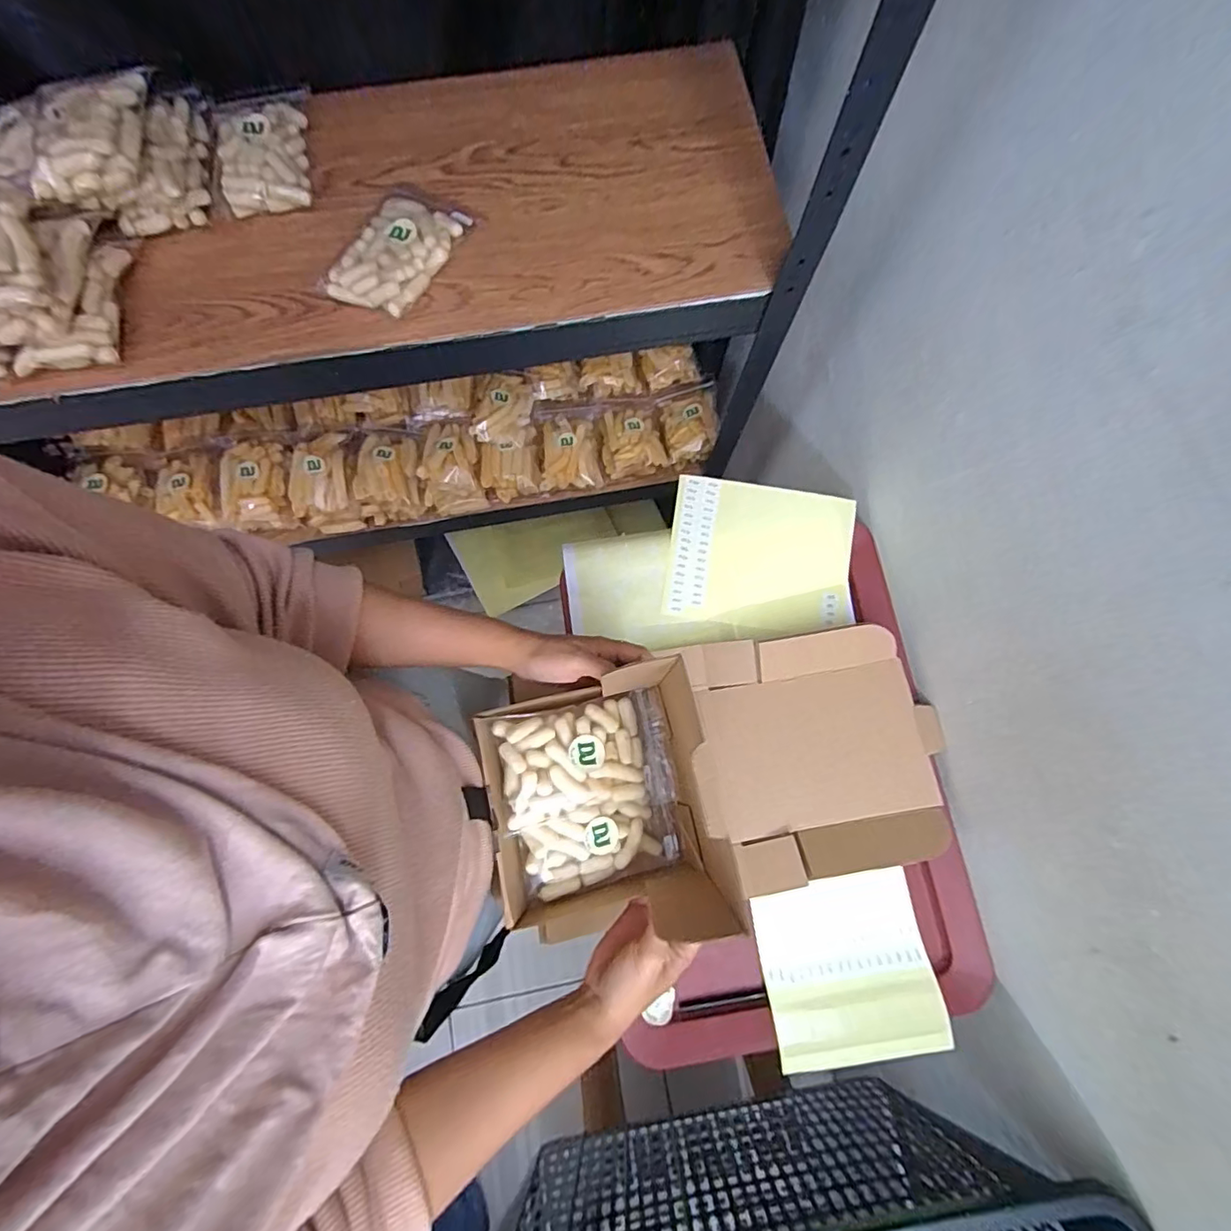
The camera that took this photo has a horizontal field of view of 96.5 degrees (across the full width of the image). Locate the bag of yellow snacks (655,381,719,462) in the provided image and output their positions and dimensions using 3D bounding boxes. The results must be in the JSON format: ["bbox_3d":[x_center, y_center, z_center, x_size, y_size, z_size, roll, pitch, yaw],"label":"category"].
[{"bbox_3d":[0.114,-0.299,0.831,0.095,0.049,0.139,-6,77,-3],"label":"bag of yellow snacks"}]

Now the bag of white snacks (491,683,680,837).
[{"bbox_3d":[-0.024,0.118,0.451,0.140,0.035,0.089,-8,74,-19],"label":"bag of white snacks"}]

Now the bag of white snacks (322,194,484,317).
[{"bbox_3d":[-0.198,-0.328,0.493,0.083,0.030,0.131,30,78,6],"label":"bag of white snacks"}]

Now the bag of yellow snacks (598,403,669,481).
[{"bbox_3d":[0.024,-0.269,0.836,0.092,0.054,0.108,-9,77,-3],"label":"bag of yellow snacks"}]

